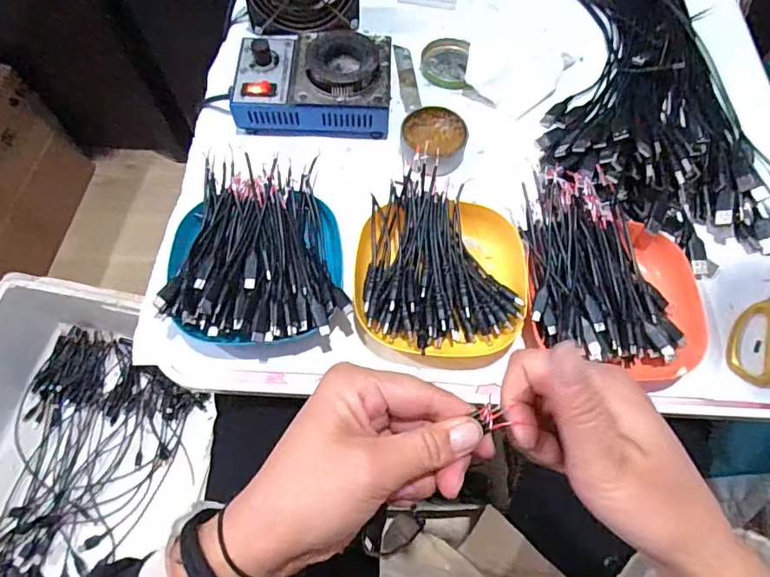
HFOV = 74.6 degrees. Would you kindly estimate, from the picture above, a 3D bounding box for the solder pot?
[{"bbox_3d":[-0.070,-0.204,0.499,0.152,0.061,0.095,-1,66,-1],"label":"solder pot"}]

